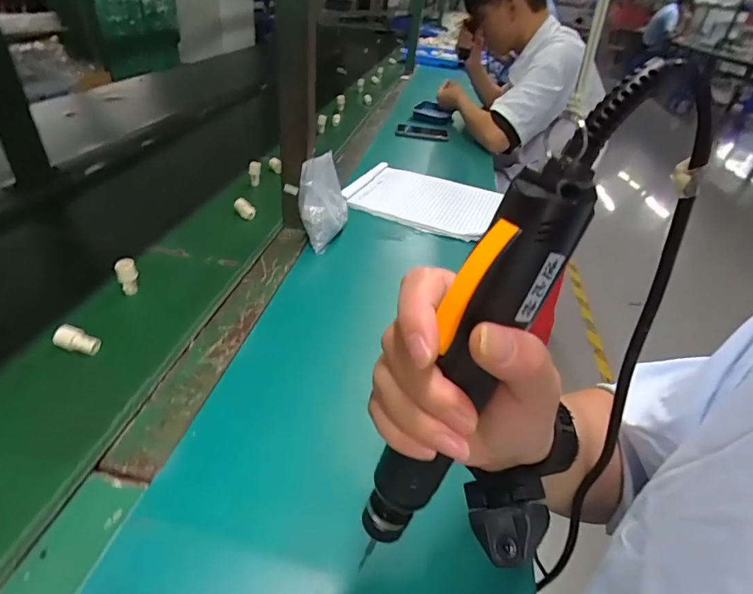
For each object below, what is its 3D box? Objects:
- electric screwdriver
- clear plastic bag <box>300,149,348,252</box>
[{"bbox_3d":[0.044,0.024,0.190,0.042,0.250,0.030,-3,34,-44],"label":"electric screwdriver"},{"bbox_3d":[-0.083,-0.151,0.689,0.037,0.131,0.109,-5,25,27],"label":"clear plastic bag"}]

